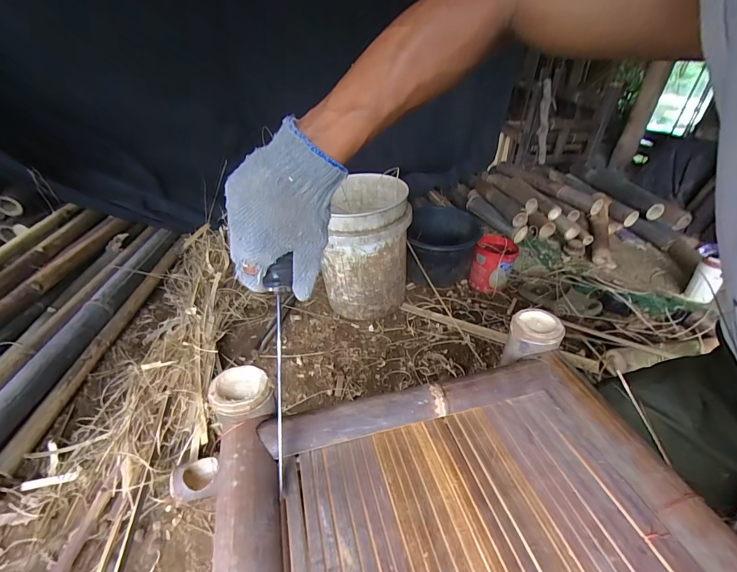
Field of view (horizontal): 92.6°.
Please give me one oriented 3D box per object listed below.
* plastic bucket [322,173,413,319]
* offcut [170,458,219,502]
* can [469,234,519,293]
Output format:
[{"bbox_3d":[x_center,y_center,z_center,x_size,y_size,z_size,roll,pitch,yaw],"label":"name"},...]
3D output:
[{"bbox_3d":[-0.002,-0.113,1.103,0.250,0.363,0.292,2,36,0],"label":"plastic bucket"},{"bbox_3d":[-0.332,0.368,0.675,0.070,0.067,0.070,-9,37,-14],"label":"offcut"},{"bbox_3d":[0.432,-0.073,1.226,0.134,0.151,0.142,17,39,20],"label":"can"}]

